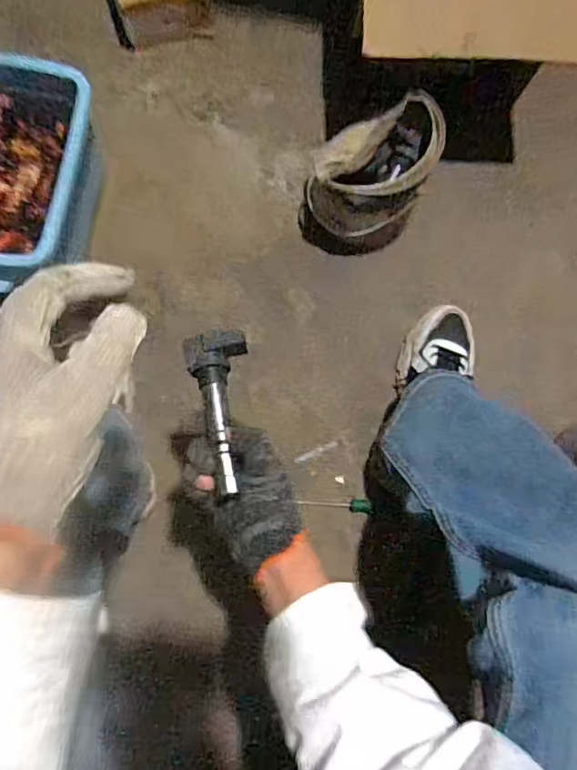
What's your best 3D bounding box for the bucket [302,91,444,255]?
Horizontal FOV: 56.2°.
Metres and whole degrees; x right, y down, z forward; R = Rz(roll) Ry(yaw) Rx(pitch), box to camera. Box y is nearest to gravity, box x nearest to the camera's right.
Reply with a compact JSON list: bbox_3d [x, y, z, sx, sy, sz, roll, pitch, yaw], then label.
[{"bbox_3d":[0.106,-0.281,0.732,0.149,0.155,0.170,22,81,0],"label":"bucket"}]

